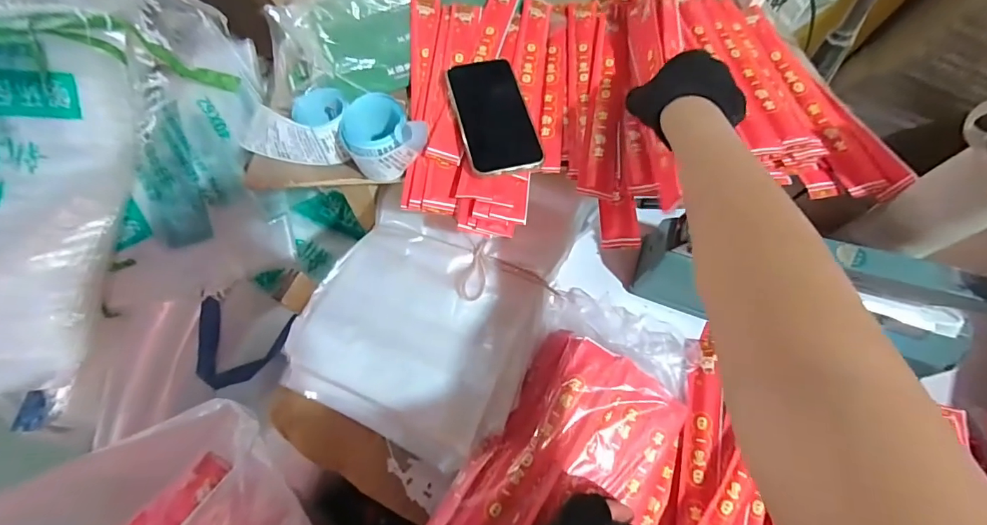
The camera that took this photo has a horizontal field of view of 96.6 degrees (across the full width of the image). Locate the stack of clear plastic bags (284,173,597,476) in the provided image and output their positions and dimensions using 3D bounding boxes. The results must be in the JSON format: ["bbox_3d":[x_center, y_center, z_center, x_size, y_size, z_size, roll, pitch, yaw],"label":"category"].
[{"bbox_3d":[-0.057,0.033,0.480,0.234,0.043,0.312,21,74,9],"label":"stack of clear plastic bags"}]

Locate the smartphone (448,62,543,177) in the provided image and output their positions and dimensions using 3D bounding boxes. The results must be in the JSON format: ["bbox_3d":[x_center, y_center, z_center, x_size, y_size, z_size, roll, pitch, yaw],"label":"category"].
[{"bbox_3d":[-0.002,-0.154,0.453,0.071,0.009,0.146,-11,66,-8],"label":"smartphone"}]

